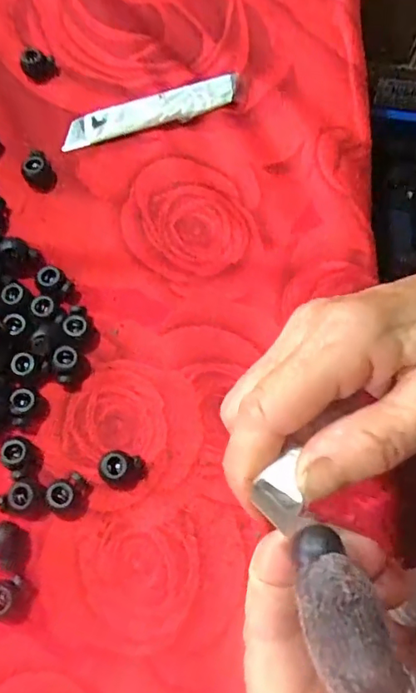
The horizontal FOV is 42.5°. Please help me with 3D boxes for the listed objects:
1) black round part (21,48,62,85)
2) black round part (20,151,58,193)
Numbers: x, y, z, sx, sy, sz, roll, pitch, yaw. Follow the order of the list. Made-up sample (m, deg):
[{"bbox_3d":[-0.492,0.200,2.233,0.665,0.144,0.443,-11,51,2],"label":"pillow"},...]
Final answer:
[{"bbox_3d":[-0.099,-0.166,0.315,0.019,0.013,0.014,-32,74,-11],"label":"black round part"},{"bbox_3d":[-0.092,-0.095,0.291,0.016,0.011,0.020,-29,71,-10],"label":"black round part"}]

